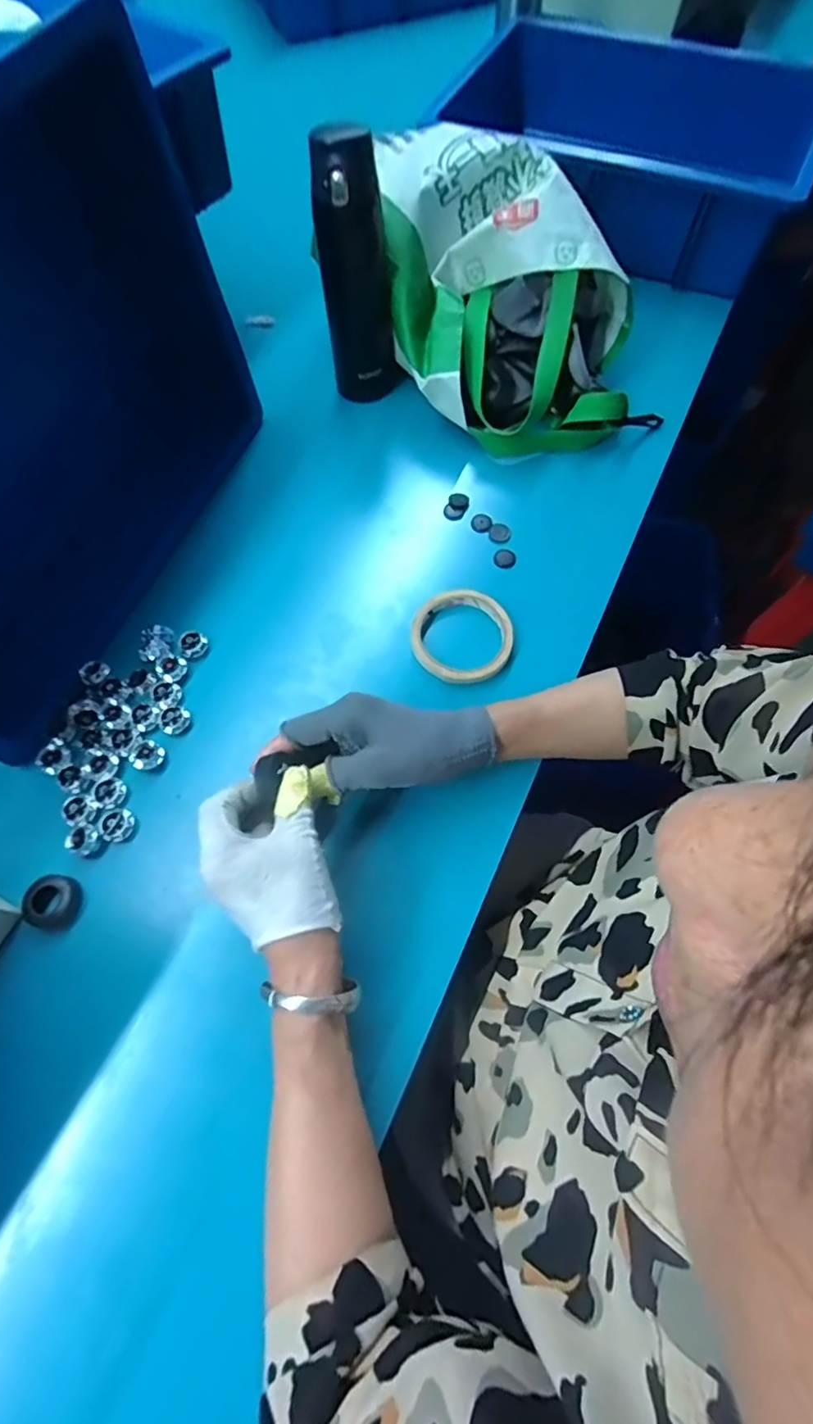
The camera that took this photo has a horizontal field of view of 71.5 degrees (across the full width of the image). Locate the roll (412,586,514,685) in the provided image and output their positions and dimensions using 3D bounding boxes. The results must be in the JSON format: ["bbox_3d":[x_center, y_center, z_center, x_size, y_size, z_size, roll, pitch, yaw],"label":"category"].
[{"bbox_3d":[0.049,-0.070,0.512,0.090,0.018,0.088,0,68,1],"label":"roll"}]

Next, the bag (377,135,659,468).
[{"bbox_3d":[0.116,-0.424,0.582,0.270,0.154,0.245,-1,68,0],"label":"bag"}]

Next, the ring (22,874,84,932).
[{"bbox_3d":[-0.271,0.147,0.437,0.038,0.025,0.039,0,68,1],"label":"ring"}]

